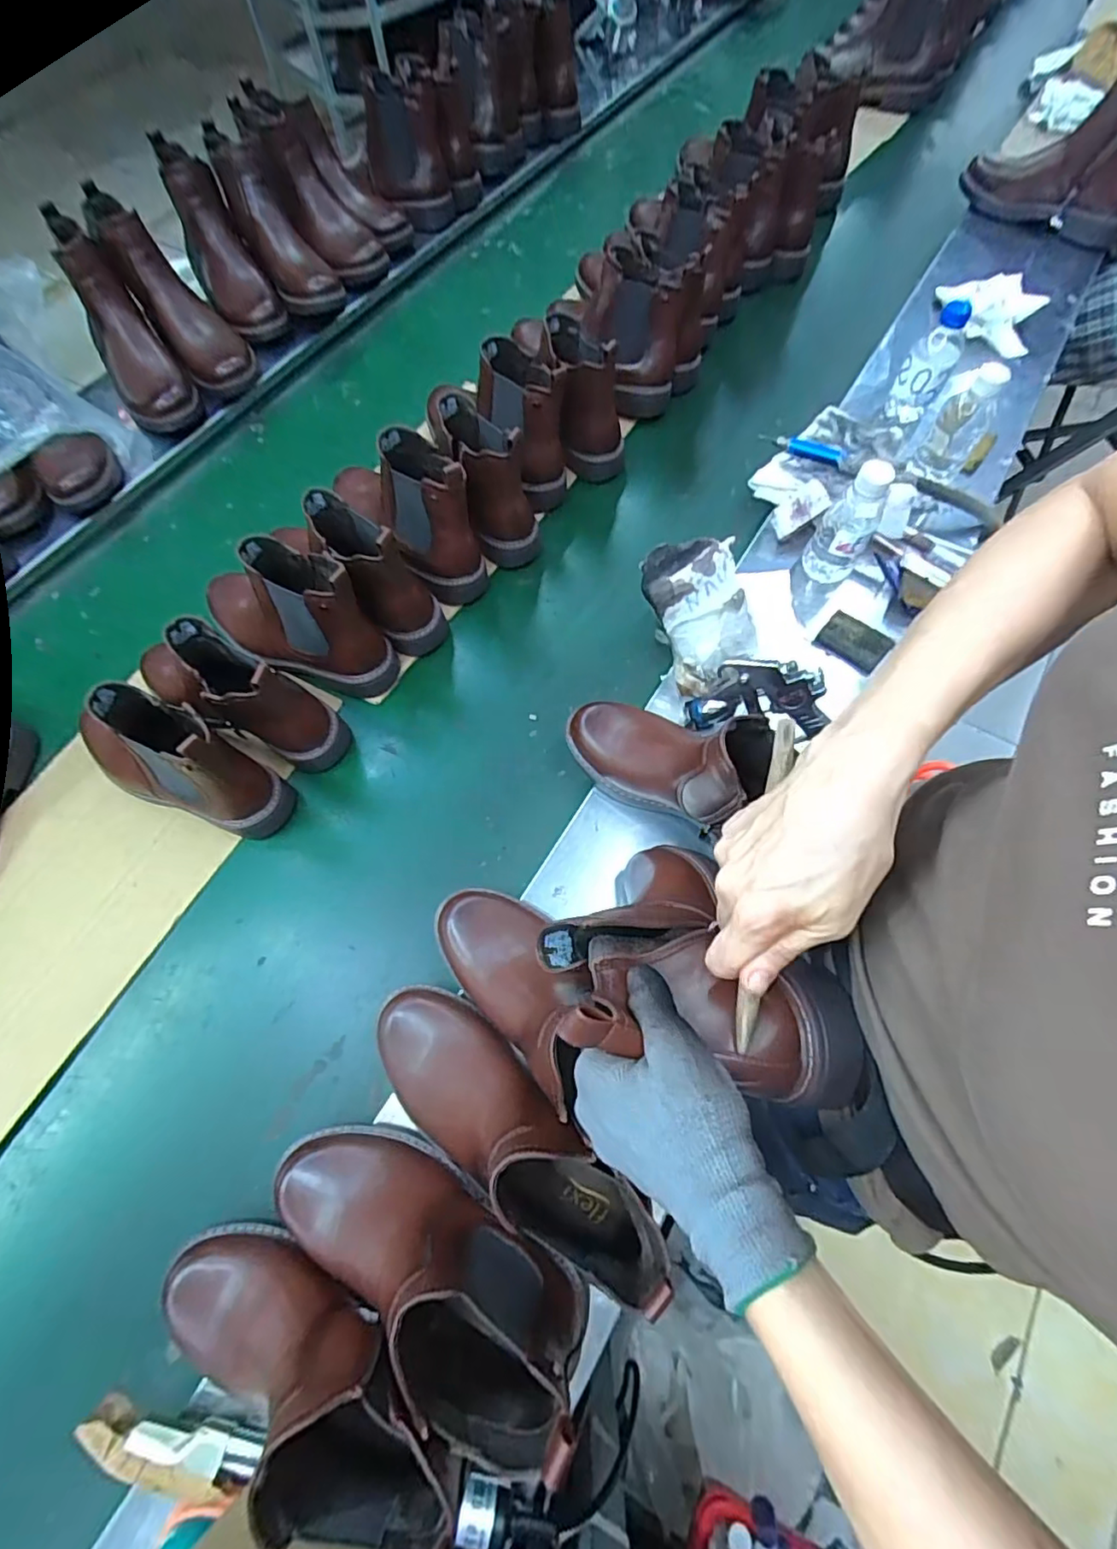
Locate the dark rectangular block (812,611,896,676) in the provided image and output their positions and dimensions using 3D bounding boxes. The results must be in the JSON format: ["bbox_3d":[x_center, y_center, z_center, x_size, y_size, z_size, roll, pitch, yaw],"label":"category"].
[{"bbox_3d":[0.323,-0.146,0.647,0.068,0.015,0.050,40,73,17],"label":"dark rectangular block"}]

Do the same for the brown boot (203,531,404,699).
[{"bbox_3d":[-0.307,-0.182,0.640,0.252,0.161,0.075,22,69,11],"label":"brown boot"}]

